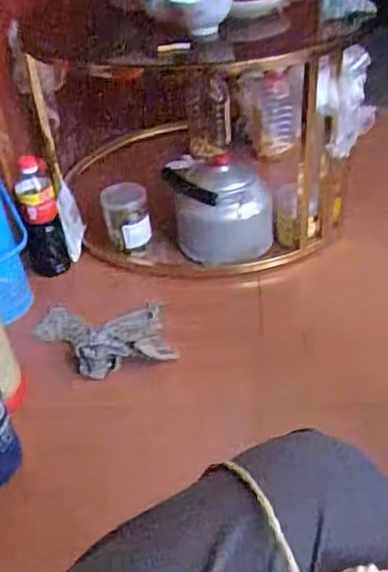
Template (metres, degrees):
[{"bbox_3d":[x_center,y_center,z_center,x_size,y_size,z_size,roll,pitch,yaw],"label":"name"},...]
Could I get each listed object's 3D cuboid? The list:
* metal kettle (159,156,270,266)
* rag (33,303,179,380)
[{"bbox_3d":[0.048,-0.175,1.361,0.201,0.170,0.204,-10,38,-7],"label":"metal kettle"},{"bbox_3d":[-0.176,0.085,1.178,0.246,0.062,0.211,-12,38,-9],"label":"rag"}]

